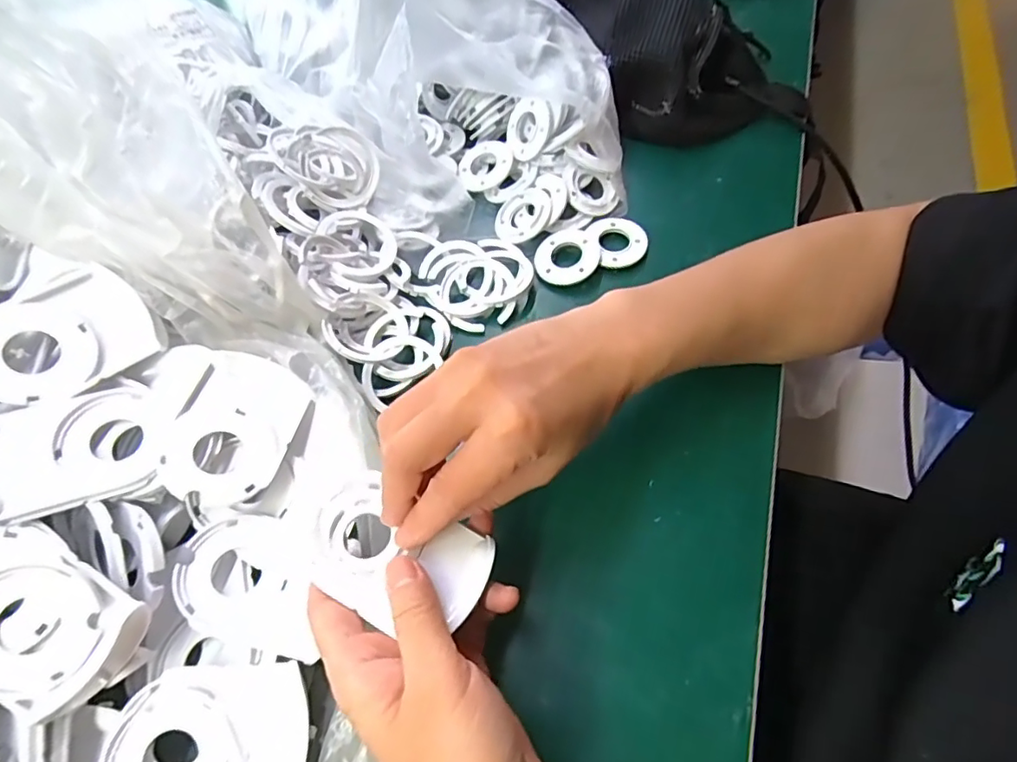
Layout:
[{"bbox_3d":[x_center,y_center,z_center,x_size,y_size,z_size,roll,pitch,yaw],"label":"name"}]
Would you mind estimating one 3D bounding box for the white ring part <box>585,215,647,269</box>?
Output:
[{"bbox_3d":[0.077,-0.100,0.399,0.038,0.006,0.046,-18,60,-4],"label":"white ring part"}]

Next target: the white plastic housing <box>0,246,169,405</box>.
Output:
[{"bbox_3d":[-0.232,-0.023,0.296,0.063,0.010,0.079,48,62,-3],"label":"white plastic housing"}]

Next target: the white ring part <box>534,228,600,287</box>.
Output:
[{"bbox_3d":[0.040,-0.087,0.391,0.044,0.005,0.043,1,60,6],"label":"white ring part"}]

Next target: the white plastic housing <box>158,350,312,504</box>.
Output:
[{"bbox_3d":[-0.142,0.025,0.298,0.054,0.016,0.079,22,59,-11],"label":"white plastic housing"}]

